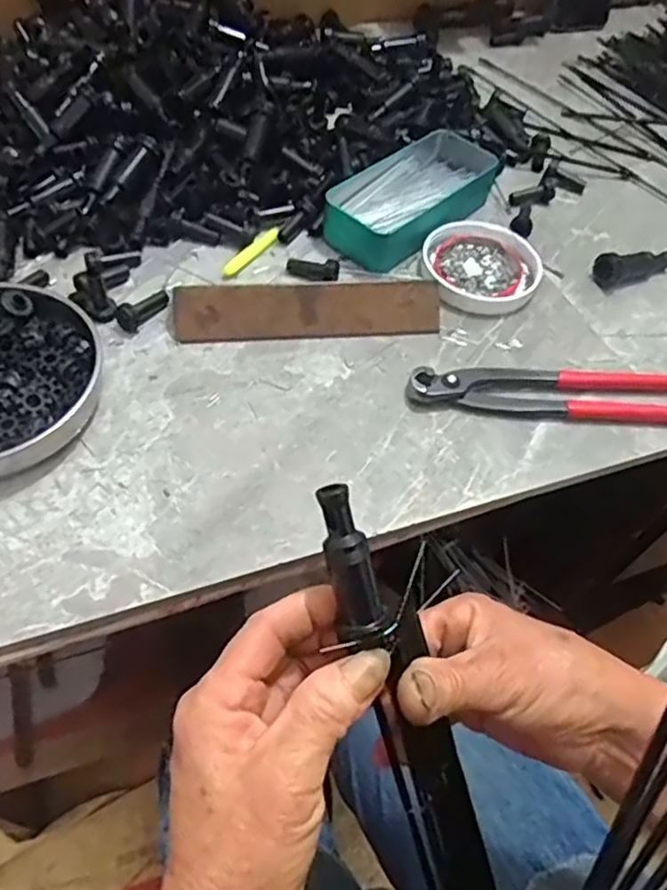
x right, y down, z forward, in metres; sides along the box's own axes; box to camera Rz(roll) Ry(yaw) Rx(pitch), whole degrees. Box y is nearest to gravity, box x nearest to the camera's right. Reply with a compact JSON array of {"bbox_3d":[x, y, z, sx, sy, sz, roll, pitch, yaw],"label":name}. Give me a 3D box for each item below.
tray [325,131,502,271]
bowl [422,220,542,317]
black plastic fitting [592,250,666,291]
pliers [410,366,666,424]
[{"bbox_3d":[0.065,-0.198,0.526,0.071,0.034,0.158,35,58,19],"label":"tray"},{"bbox_3d":[0.113,-0.138,0.509,0.087,0.016,0.088,3,54,-4],"label":"bowl"},{"bbox_3d":[0.231,-0.140,0.513,0.064,0.021,0.025,-20,58,-19],"label":"black plastic fitting"},{"bbox_3d":[0.149,-0.035,0.432,0.194,0.014,0.039,2,54,-4],"label":"pliers"}]

